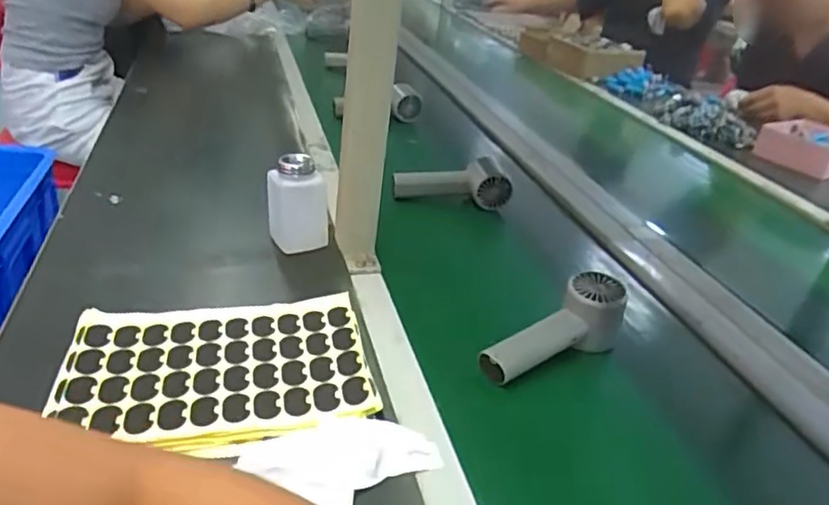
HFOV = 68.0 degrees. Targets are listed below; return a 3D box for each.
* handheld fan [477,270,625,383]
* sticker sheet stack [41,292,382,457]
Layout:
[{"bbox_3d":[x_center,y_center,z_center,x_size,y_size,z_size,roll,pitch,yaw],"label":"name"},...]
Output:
[{"bbox_3d":[0.123,0.075,0.550,0.150,0.058,0.045,-25,41,-19],"label":"handheld fan"},{"bbox_3d":[-0.153,0.089,0.481,0.226,0.013,0.156,0,31,-14],"label":"sticker sheet stack"}]

